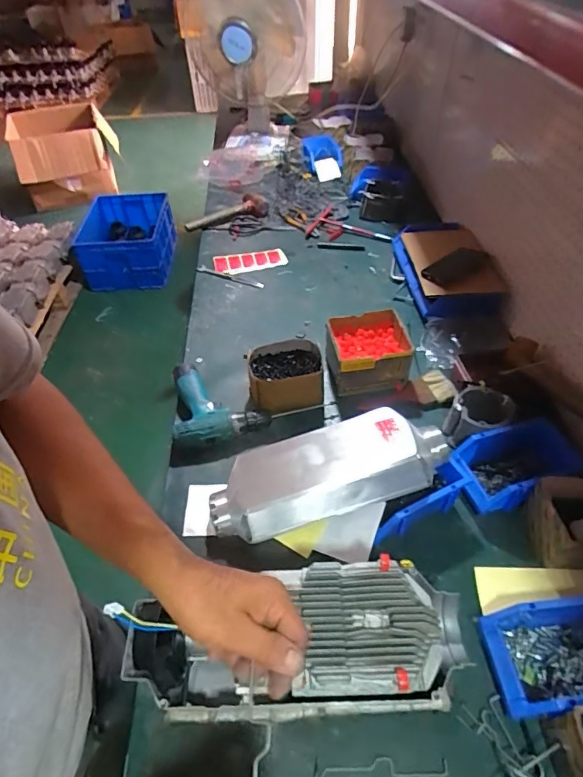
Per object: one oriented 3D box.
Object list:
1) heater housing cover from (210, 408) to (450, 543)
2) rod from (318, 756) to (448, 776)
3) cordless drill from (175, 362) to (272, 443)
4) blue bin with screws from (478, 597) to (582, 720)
[{"bbox_3d":[0.058,0.125,0.740,0.386,0.096,0.144,-10,47,-8],"label":"heater housing cover"},{"bbox_3d":[0.108,0.447,0.544,0.150,0.005,0.019,-2,53,2],"label":"rod"},{"bbox_3d":[-0.143,0.028,0.915,0.172,0.055,0.182,-10,47,-8],"label":"cordless drill"},{"bbox_3d":[0.355,0.336,0.582,0.201,0.078,0.117,-5,47,-3],"label":"blue bin with screws"}]

